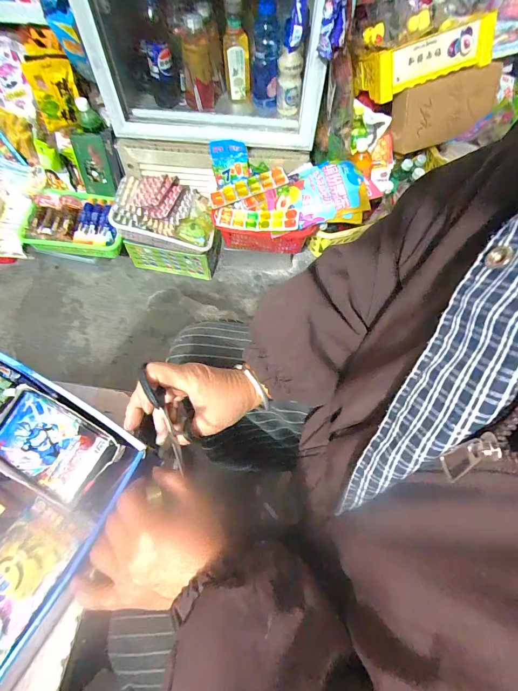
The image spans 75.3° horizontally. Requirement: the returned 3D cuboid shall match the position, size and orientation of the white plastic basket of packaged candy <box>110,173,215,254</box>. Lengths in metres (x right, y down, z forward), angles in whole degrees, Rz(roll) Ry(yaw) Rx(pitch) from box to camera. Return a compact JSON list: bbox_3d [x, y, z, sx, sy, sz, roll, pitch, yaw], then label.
[{"bbox_3d":[-0.254,-0.369,0.931,0.259,0.084,0.185,6,65,1],"label":"white plastic basket of packaged candy"}]

